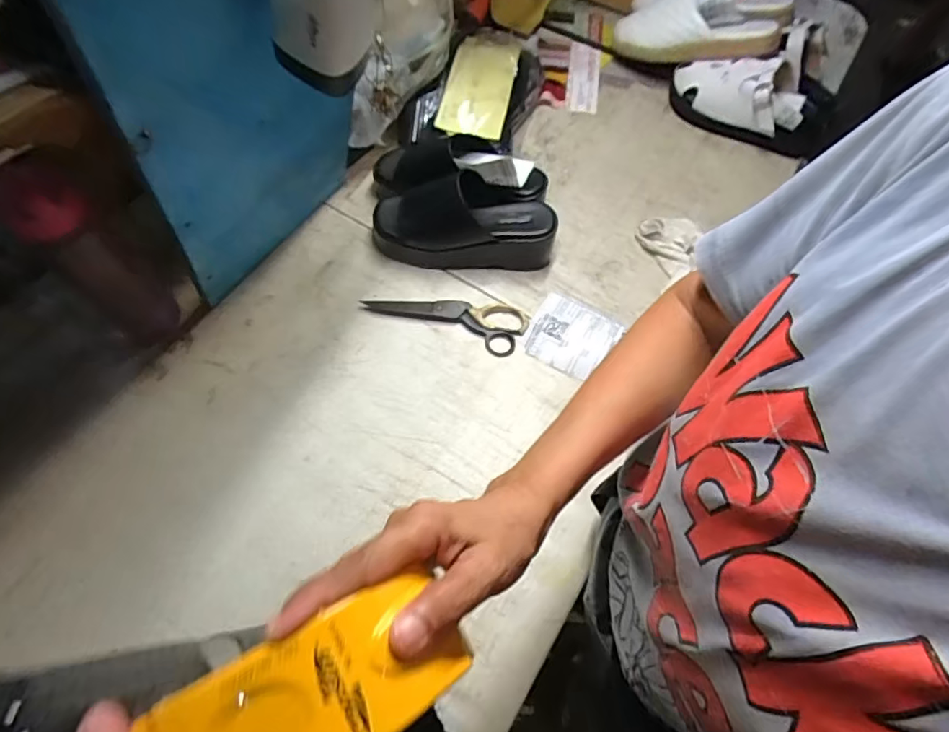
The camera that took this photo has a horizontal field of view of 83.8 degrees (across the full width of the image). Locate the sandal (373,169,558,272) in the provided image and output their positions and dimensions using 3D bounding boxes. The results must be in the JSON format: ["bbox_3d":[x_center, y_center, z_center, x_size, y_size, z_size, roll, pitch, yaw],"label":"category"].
[{"bbox_3d":[-0.014,-0.179,0.661,0.231,0.094,0.084,3,65,0],"label":"sandal"}]

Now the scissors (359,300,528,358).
[{"bbox_3d":[-0.035,-0.068,0.656,0.197,0.011,0.066,19,66,7],"label":"scissors"}]

